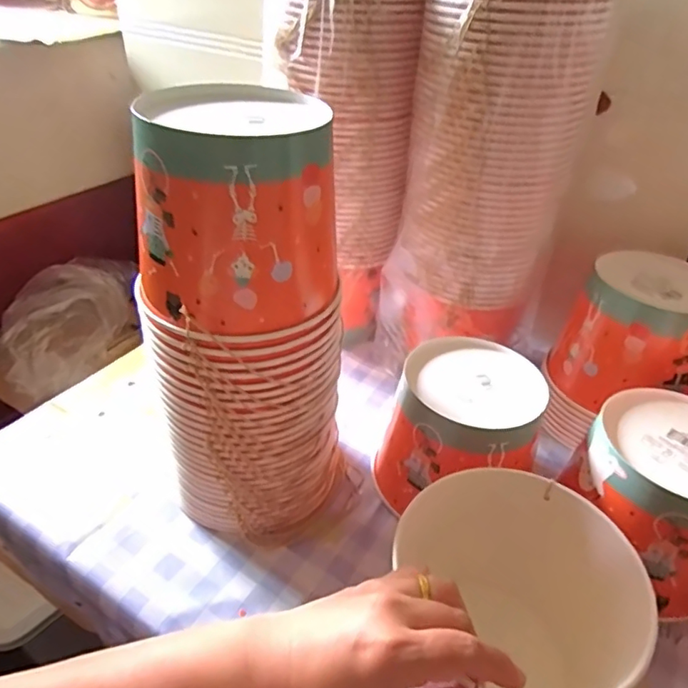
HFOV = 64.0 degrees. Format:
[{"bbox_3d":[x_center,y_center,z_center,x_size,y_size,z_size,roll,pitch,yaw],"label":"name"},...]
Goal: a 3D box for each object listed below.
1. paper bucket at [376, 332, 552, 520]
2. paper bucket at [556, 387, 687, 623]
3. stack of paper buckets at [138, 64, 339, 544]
[{"bbox_3d":[0.108,0.088,0.535,0.142,0.129,0.134,1,37,-1],"label":"paper bucket"},{"bbox_3d":[0.277,0.135,0.483,0.134,0.129,0.138,1,37,-1],"label":"paper bucket"},{"bbox_3d":[-0.077,-0.013,0.462,0.141,0.342,0.150,0,37,-2],"label":"stack of paper buckets"}]

